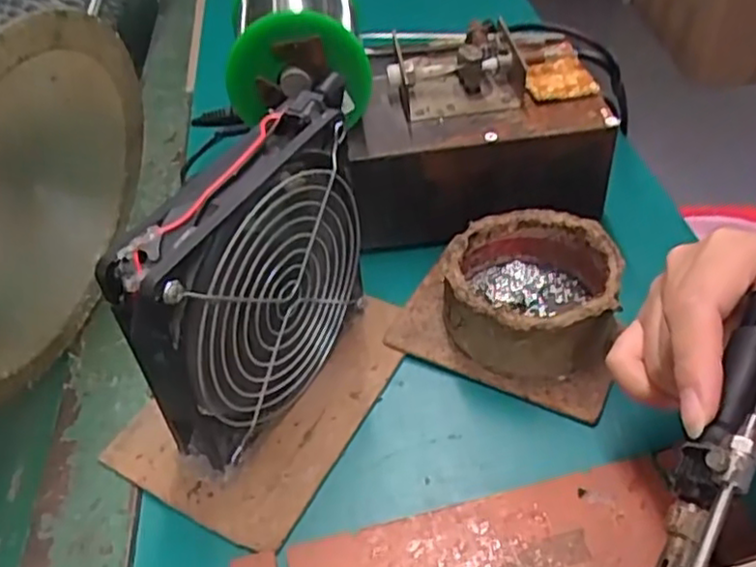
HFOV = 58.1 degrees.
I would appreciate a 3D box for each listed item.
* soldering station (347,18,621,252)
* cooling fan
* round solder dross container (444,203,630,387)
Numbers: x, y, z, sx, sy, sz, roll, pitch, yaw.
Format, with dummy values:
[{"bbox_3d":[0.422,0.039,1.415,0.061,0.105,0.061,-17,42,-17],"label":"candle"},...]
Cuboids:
[{"bbox_3d":[0.052,-0.091,0.403,0.145,0.083,0.110,-5,45,1],"label":"soldering station"},{"bbox_3d":[-0.048,0.002,0.292,0.027,0.129,0.120,21,51,25],"label":"cooling fan"},{"bbox_3d":[0.076,0.005,0.340,0.079,0.044,0.083,-3,45,3],"label":"round solder dross container"}]

